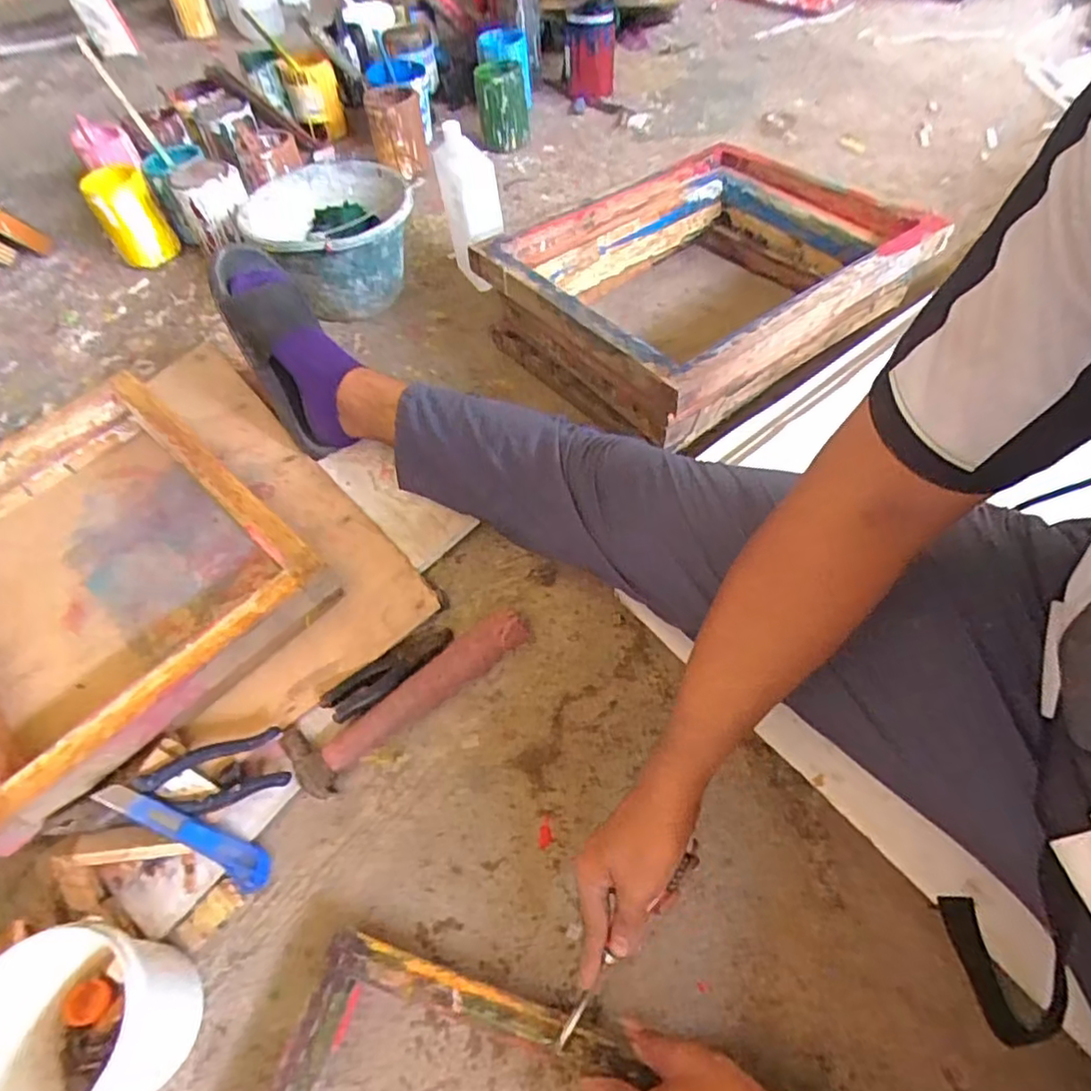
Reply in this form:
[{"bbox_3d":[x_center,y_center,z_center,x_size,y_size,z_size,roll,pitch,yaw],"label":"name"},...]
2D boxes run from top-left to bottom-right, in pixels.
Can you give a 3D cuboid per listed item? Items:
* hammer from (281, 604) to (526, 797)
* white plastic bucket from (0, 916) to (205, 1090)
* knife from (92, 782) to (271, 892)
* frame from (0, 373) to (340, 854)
[{"bbox_3d":[-0.134,0.149,0.659,0.270,0.035,0.073,-32,60,-16],"label":"hammer"},{"bbox_3d":[-0.343,0.360,0.475,0.116,0.129,0.122,-15,56,-5],"label":"white plastic bucket"},{"bbox_3d":[-0.324,0.261,0.577,0.162,0.010,0.031,36,59,-13],"label":"knife"},{"bbox_3d":[-0.512,0.032,0.714,0.460,0.088,0.369,37,65,24],"label":"frame"}]

